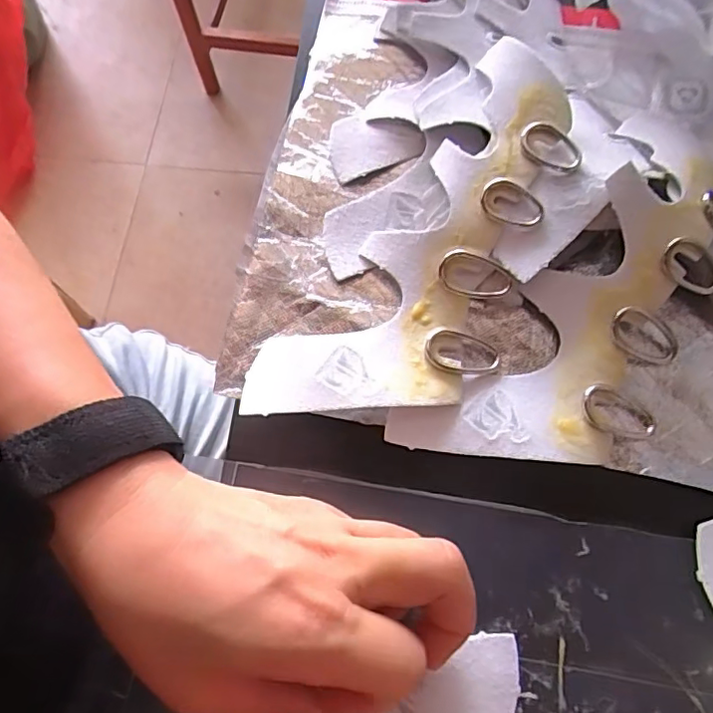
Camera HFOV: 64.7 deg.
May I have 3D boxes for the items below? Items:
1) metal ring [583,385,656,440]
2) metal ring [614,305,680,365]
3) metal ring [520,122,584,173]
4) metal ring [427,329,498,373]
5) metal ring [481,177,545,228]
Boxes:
[{"bbox_3d":[0.112,0.024,0.239,0.032,0.005,0.018,20,74,8],"label":"metal ring"},{"bbox_3d":[0.128,-0.009,0.250,0.035,0.006,0.019,31,103,-11],"label":"metal ring"},{"bbox_3d":[0.089,-0.096,0.258,0.029,0.005,0.019,24,74,9],"label":"metal ring"},{"bbox_3d":[0.047,-0.002,0.248,0.032,0.004,0.019,14,73,6],"label":"metal ring"},{"bbox_3d":[0.071,-0.069,0.254,0.029,0.006,0.019,25,74,9],"label":"metal ring"}]

